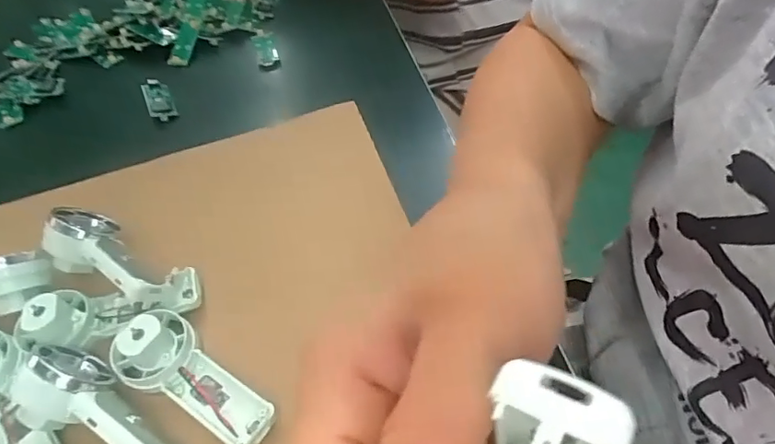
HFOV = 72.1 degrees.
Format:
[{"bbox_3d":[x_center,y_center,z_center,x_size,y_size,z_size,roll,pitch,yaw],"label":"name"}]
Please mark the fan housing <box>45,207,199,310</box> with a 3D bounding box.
[{"bbox_3d":[-0.152,0.020,0.297,0.100,0.034,0.038,23,59,25],"label":"fan housing"}]

